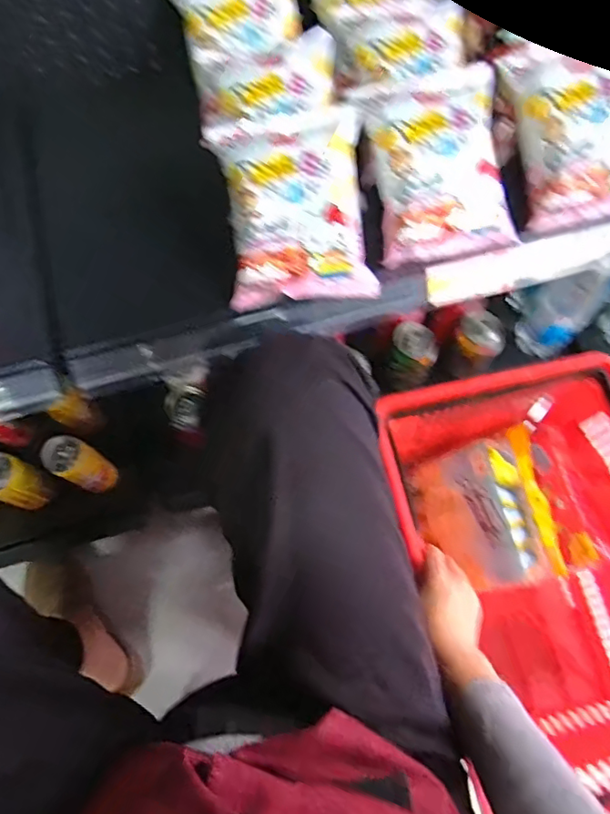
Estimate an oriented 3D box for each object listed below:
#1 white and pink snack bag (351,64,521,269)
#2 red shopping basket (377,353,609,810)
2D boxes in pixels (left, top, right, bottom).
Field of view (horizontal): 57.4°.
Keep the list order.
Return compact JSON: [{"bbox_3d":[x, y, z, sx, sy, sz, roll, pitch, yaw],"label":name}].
[{"bbox_3d":[0.133,-0.240,0.553,0.137,0.040,0.175,-12,100,-2],"label":"white and pink snack bag"},{"bbox_3d":[0.288,0.215,0.729,0.308,0.262,0.465,-14,70,-5],"label":"red shopping basket"}]

